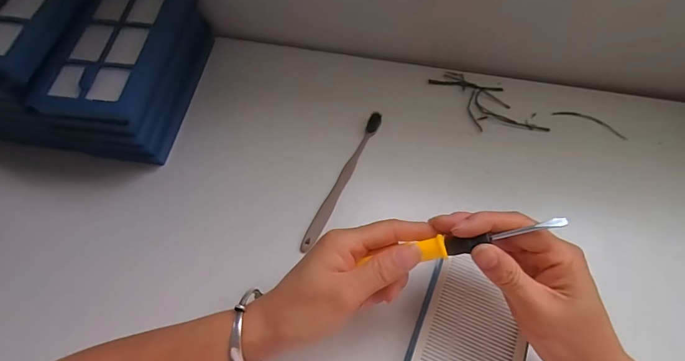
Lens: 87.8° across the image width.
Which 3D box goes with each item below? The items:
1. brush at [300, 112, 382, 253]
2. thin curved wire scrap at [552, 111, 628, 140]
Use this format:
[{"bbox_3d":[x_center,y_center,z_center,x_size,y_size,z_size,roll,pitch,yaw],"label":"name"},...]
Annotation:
[{"bbox_3d":[0.001,-0.003,0.369,0.014,0.016,0.168,24,65,11],"label":"brush"},{"bbox_3d":[0.286,-0.068,0.411,0.081,0.004,0.015,23,66,9],"label":"thin curved wire scrap"}]

